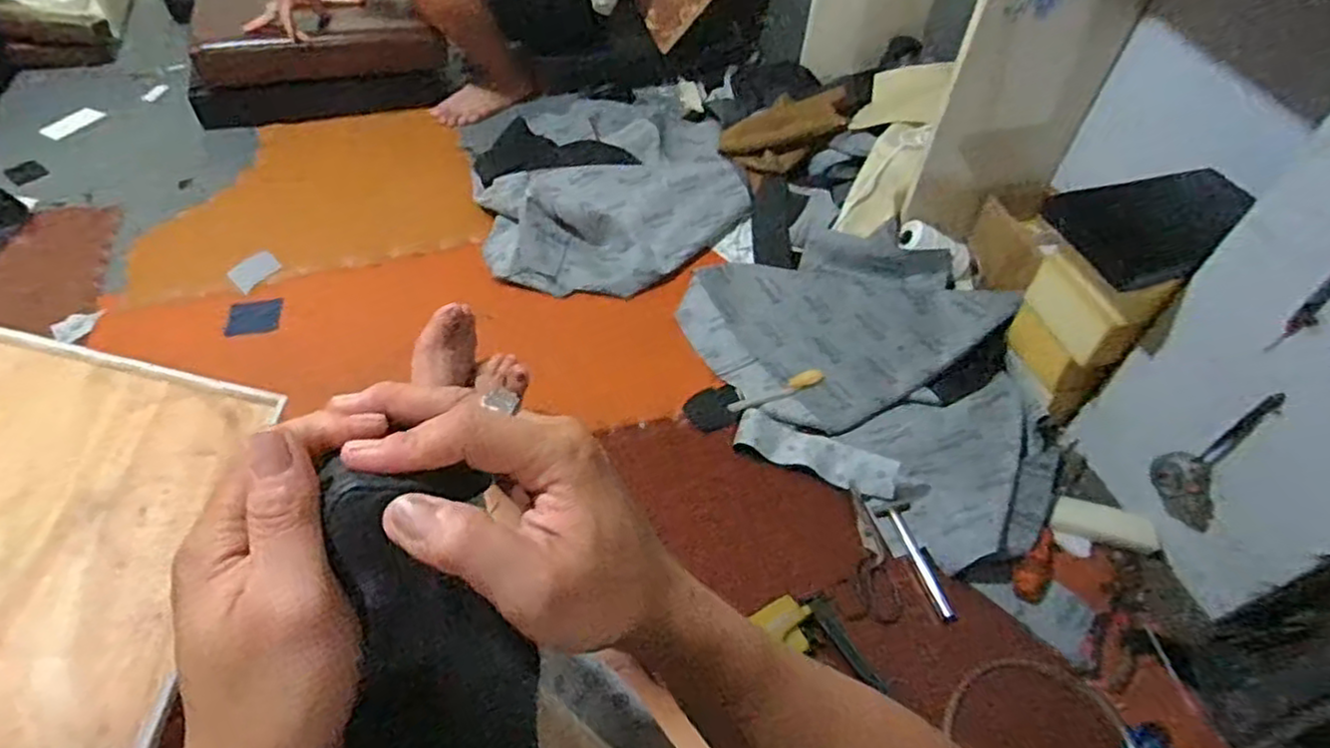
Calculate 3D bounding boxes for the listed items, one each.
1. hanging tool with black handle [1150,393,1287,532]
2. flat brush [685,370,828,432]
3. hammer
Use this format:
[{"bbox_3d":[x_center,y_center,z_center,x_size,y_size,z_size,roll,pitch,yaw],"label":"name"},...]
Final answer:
[{"bbox_3d":[0.703,0.110,0.900,0.033,0.206,0.094,-33,60,-28],"label":"hanging tool with black handle"},{"bbox_3d":[0.140,0.025,1.149,0.230,0.027,0.076,-21,57,-21],"label":"flat brush"},{"bbox_3d":[0.358,0.257,0.990,0.041,0.019,0.171,-15,55,-16],"label":"hammer"}]

